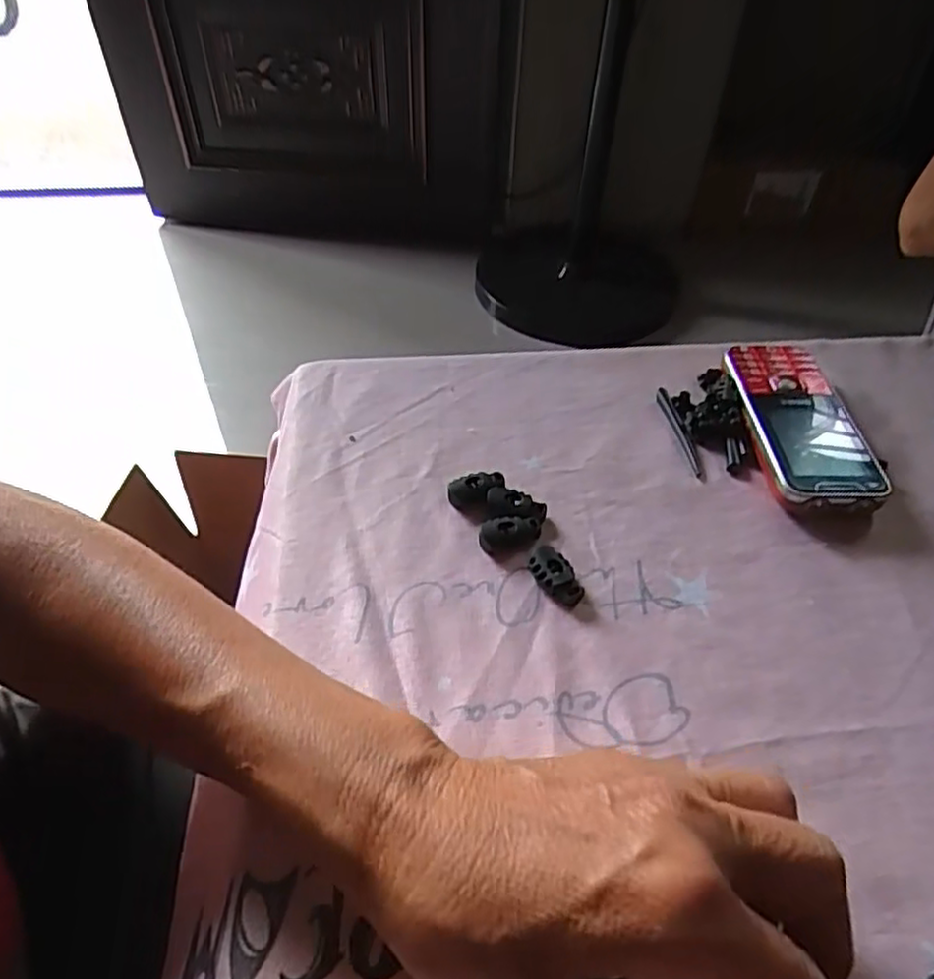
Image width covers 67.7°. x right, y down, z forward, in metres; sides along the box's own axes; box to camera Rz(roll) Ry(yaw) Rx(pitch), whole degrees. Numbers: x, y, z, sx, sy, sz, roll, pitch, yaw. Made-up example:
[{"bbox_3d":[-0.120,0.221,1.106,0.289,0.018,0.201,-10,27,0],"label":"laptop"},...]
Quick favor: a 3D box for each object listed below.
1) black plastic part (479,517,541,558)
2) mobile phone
[{"bbox_3d":[0.021,0.021,0.322,0.029,0.007,0.017,-5,47,-5],"label":"black plastic part"},{"bbox_3d":[0.178,-0.036,0.376,0.056,0.019,0.118,-1,46,-2],"label":"mobile phone"}]

